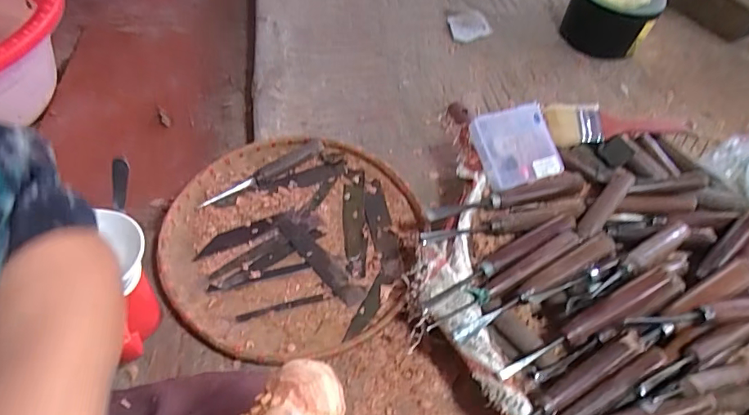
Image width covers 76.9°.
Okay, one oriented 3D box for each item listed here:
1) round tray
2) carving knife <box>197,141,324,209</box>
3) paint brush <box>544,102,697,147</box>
[{"bbox_3d":[-0.093,0.031,0.551,0.284,0.018,0.298,2,50,-3],"label":"round tray"},{"bbox_3d":[-0.142,-0.044,0.608,0.174,0.018,0.016,-28,57,-25],"label":"carving knife"},{"bbox_3d":[0.298,-0.109,0.590,0.174,0.020,0.058,-5,52,-9],"label":"paint brush"}]

